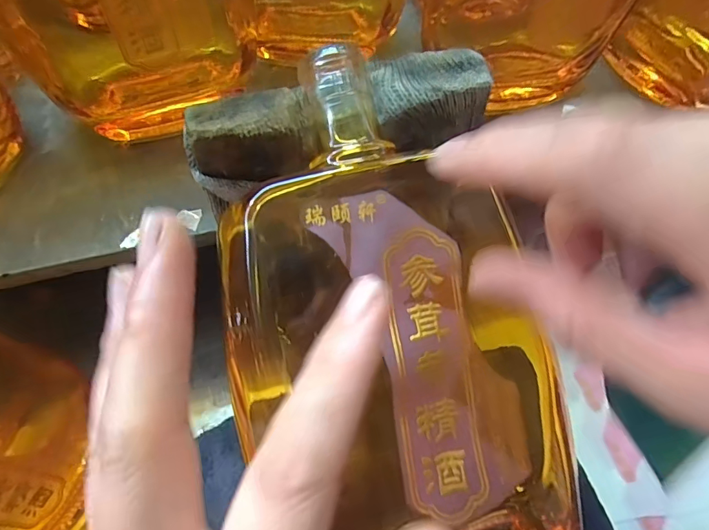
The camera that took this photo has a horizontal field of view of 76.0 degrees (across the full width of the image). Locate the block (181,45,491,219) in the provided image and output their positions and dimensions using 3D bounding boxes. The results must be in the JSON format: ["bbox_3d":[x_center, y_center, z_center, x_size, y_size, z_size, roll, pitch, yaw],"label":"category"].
[{"bbox_3d":[-0.006,-0.054,0.176,0.113,0.037,0.030,-15,65,-11],"label":"block"}]

